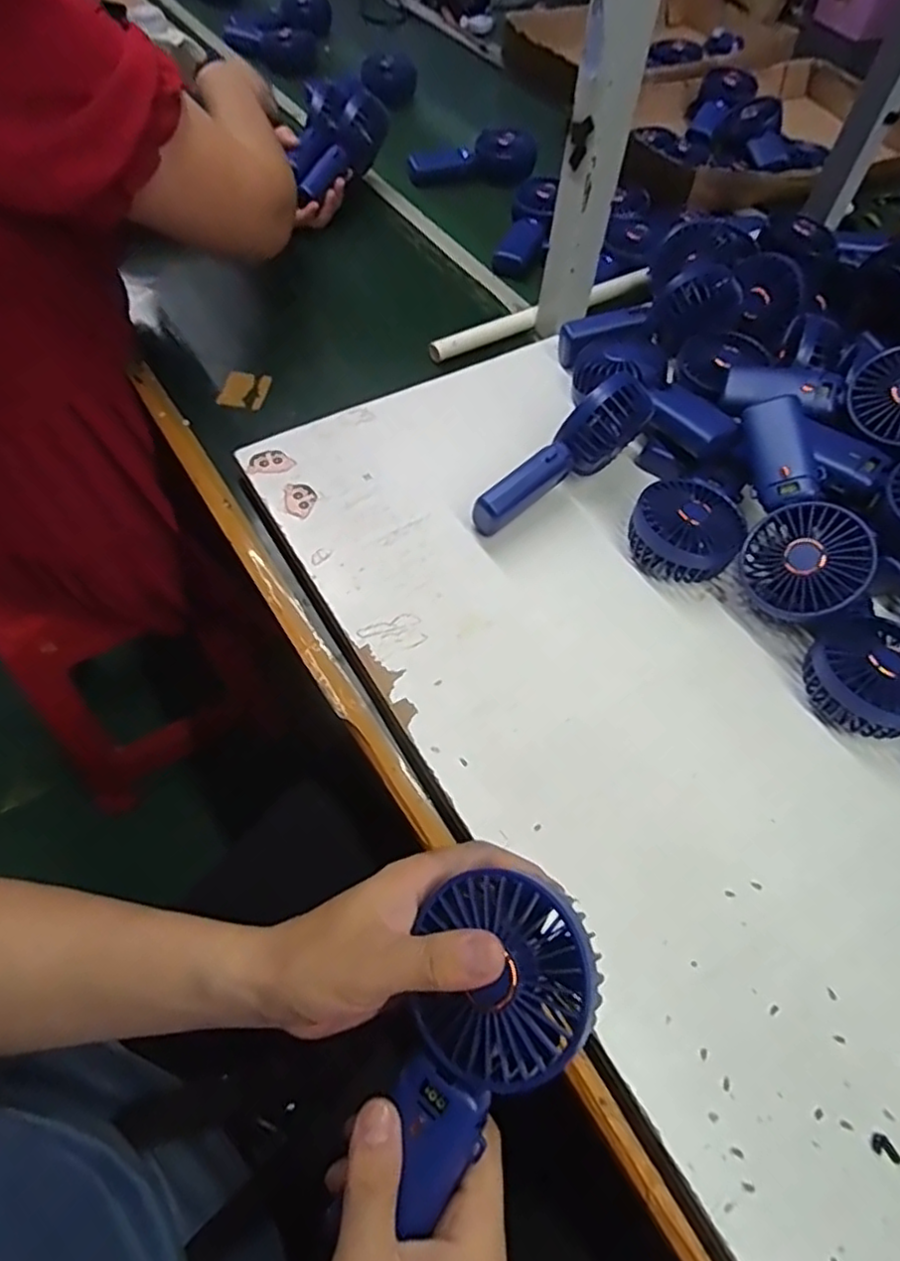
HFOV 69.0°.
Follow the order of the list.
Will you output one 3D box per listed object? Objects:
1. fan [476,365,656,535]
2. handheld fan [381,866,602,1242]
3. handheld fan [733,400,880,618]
[{"bbox_3d":[0.097,-0.141,0.549,0.185,0.078,0.034,-38,67,-9],"label":"fan"},{"bbox_3d":[0.007,0.178,0.285,0.076,0.029,0.144,27,89,12],"label":"handheld fan"},{"bbox_3d":[0.262,-0.093,0.499,0.083,0.045,0.179,-13,69,32],"label":"handheld fan"}]

